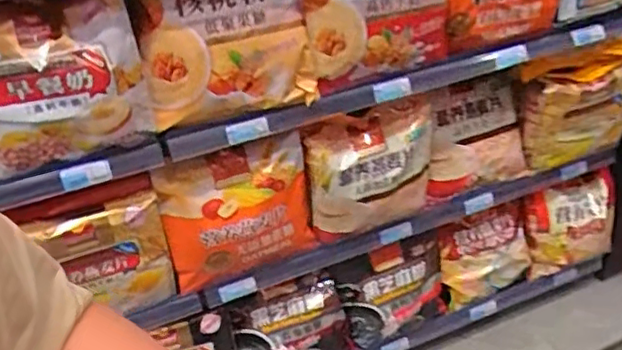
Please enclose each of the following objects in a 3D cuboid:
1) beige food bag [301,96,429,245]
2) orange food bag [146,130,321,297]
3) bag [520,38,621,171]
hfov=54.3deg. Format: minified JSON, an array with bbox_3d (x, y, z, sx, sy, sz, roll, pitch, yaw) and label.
[{"bbox_3d":[0.145,-0.008,1.384,0.308,0.289,0.062,-17,37,-17],"label":"beige food bag"},{"bbox_3d":[-0.152,0.085,1.308,0.318,0.297,0.071,-21,38,-21],"label":"orange food bag"},{"bbox_3d":[0.656,-0.159,1.488,0.303,0.310,0.061,-3,35,2],"label":"bag"}]

